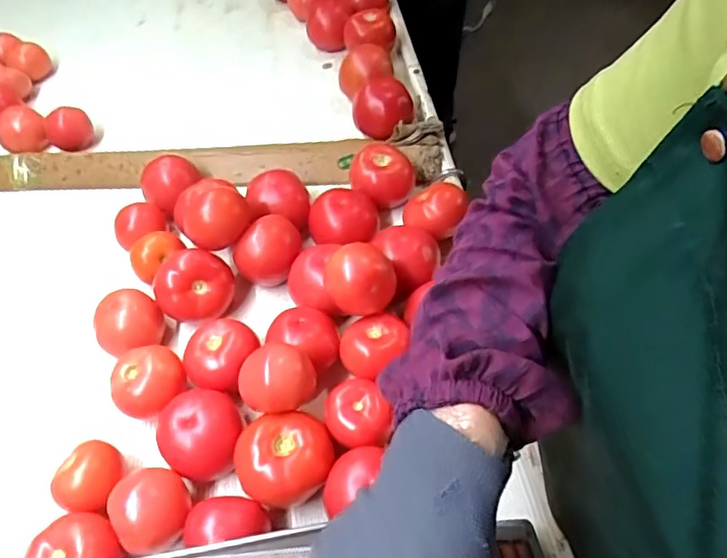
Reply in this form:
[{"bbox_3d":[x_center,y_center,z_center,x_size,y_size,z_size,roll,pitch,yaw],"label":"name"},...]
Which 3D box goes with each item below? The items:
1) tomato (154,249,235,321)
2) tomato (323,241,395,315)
[{"bbox_3d":[-0.178,0.004,0.581,0.077,0.052,0.063,-27,56,-14],"label":"tomato"},{"bbox_3d":[-0.002,0.002,0.528,0.065,0.055,0.057,-7,54,0],"label":"tomato"}]

